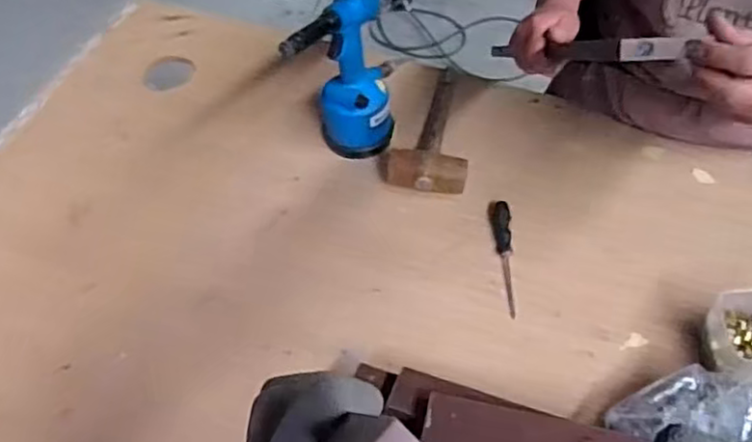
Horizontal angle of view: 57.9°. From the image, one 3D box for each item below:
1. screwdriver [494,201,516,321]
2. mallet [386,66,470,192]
[{"bbox_3d":[0.191,0.050,0.994,0.024,0.021,0.183,-2,55,3],"label":"screwdriver"},{"bbox_3d":[0.099,-0.170,1.133,0.126,0.067,0.282,6,55,9],"label":"mallet"}]

